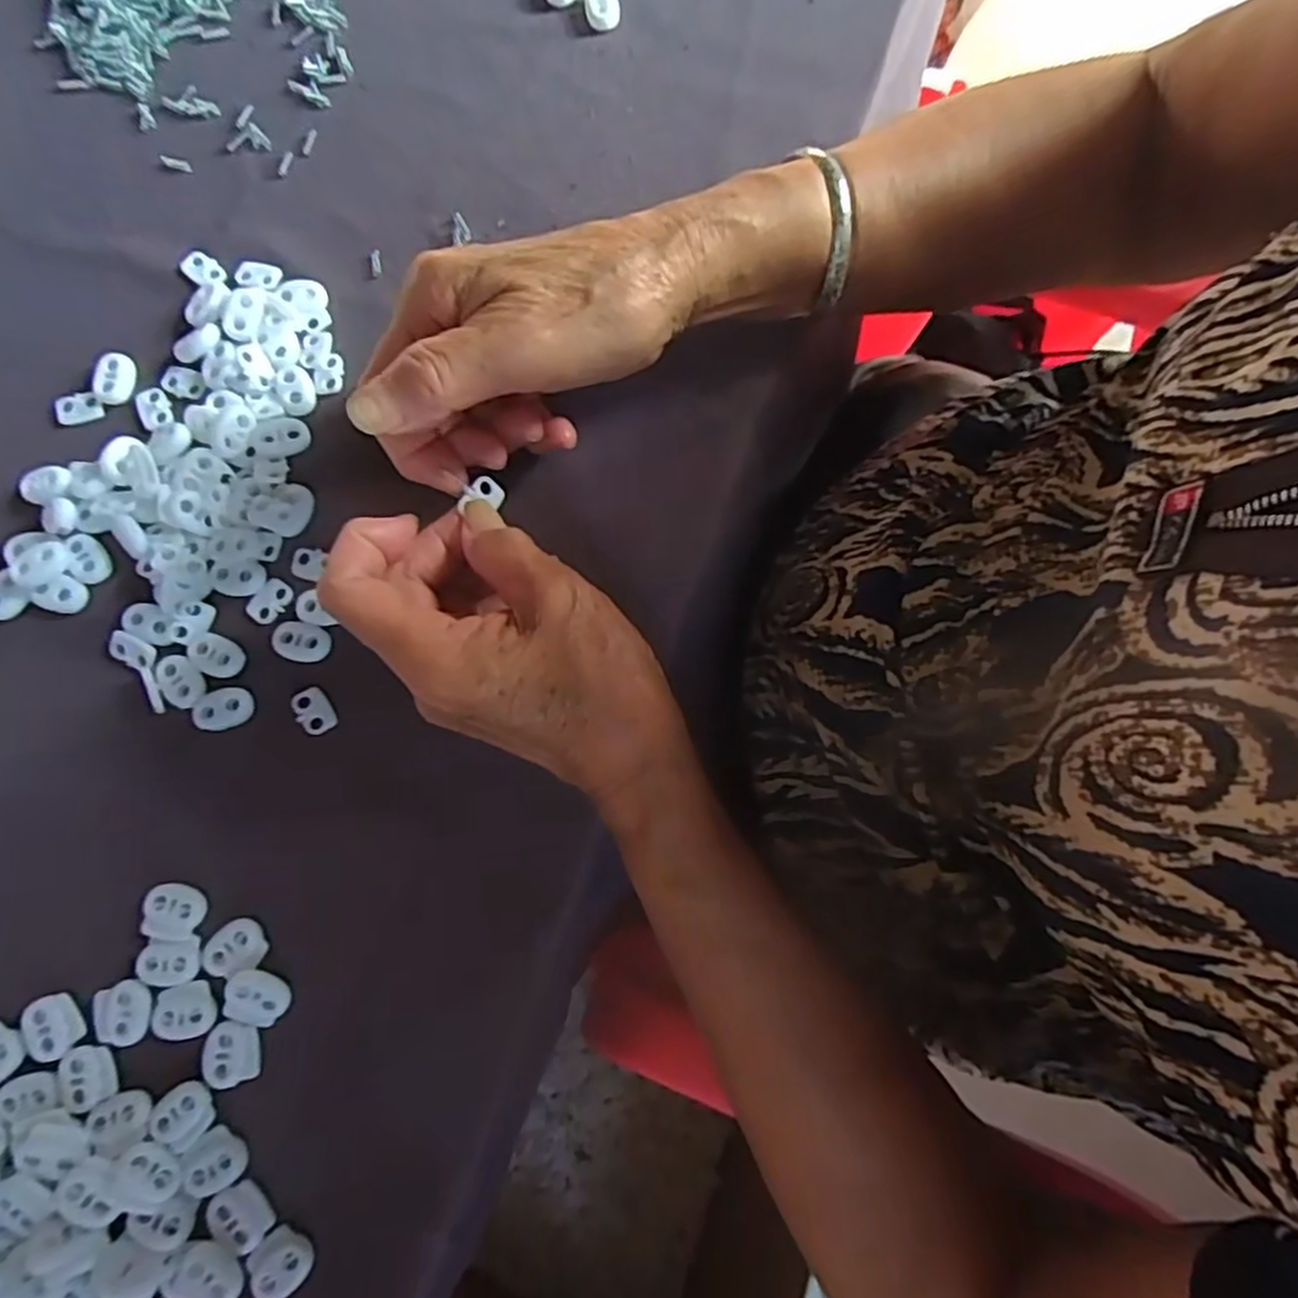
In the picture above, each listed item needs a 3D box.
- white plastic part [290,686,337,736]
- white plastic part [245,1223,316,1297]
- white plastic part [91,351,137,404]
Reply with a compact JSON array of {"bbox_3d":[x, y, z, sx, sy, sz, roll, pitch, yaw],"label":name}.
[{"bbox_3d":[-0.133,0.024,0.294,0.013,0.004,0.019,-32,82,-6],"label":"white plastic part"},{"bbox_3d":[-0.130,0.216,0.261,0.020,0.006,0.021,0,80,-1],"label":"white plastic part"},{"bbox_3d":[-0.229,-0.116,0.319,0.016,0.007,0.022,4,80,0],"label":"white plastic part"}]

